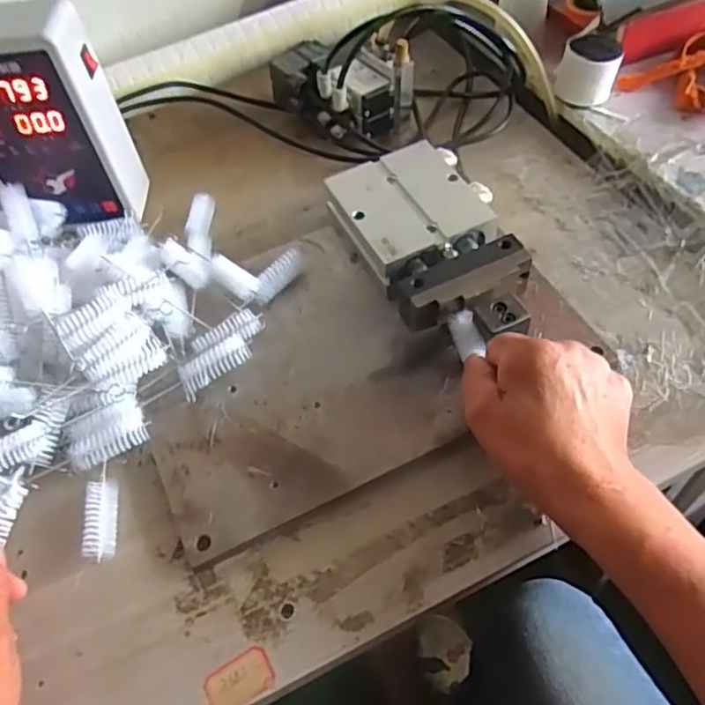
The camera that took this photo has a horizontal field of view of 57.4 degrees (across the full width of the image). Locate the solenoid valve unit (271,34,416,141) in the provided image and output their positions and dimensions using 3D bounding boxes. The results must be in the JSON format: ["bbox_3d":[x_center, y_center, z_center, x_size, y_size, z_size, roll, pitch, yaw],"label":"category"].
[{"bbox_3d":[-0.015,-0.254,0.602,0.129,0.076,0.071,28,65,19],"label":"solenoid valve unit"}]

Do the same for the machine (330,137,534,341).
[{"bbox_3d":[0.063,-0.082,0.489,0.118,0.049,0.200,-19,60,-7],"label":"machine"}]

